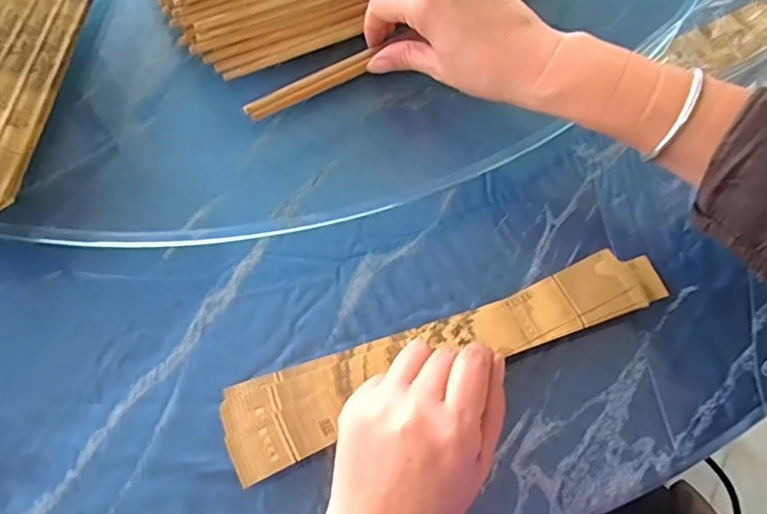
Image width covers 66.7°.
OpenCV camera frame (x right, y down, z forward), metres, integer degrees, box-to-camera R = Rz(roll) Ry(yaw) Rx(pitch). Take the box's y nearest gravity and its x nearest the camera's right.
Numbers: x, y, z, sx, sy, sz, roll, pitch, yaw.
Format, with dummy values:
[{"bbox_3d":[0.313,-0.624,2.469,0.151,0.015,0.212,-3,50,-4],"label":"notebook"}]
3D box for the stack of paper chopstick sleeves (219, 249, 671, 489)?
[{"bbox_3d":[0.046,0.055,0.354,0.285,0.016,0.050,-20,64,-11],"label":"stack of paper chopstick sleeves"}]

